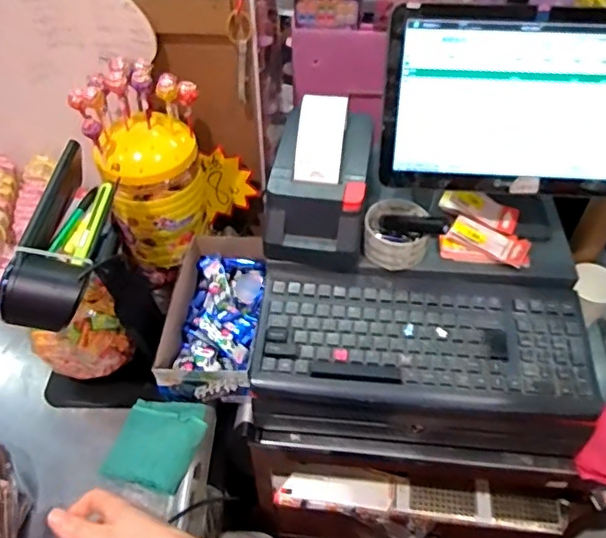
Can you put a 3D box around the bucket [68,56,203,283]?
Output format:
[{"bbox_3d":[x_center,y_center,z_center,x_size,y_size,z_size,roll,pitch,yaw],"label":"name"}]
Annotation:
[{"bbox_3d":[-0.218,-0.143,0.797,0.136,0.305,0.139,0,49,0],"label":"bucket"}]

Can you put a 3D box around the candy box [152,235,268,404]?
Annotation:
[{"bbox_3d":[-0.122,0.062,0.797,0.122,0.063,0.259,2,50,2],"label":"candy box"}]

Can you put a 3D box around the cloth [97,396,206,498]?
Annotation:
[{"bbox_3d":[-0.184,0.215,0.705,0.109,0.029,0.110,13,51,10],"label":"cloth"}]

